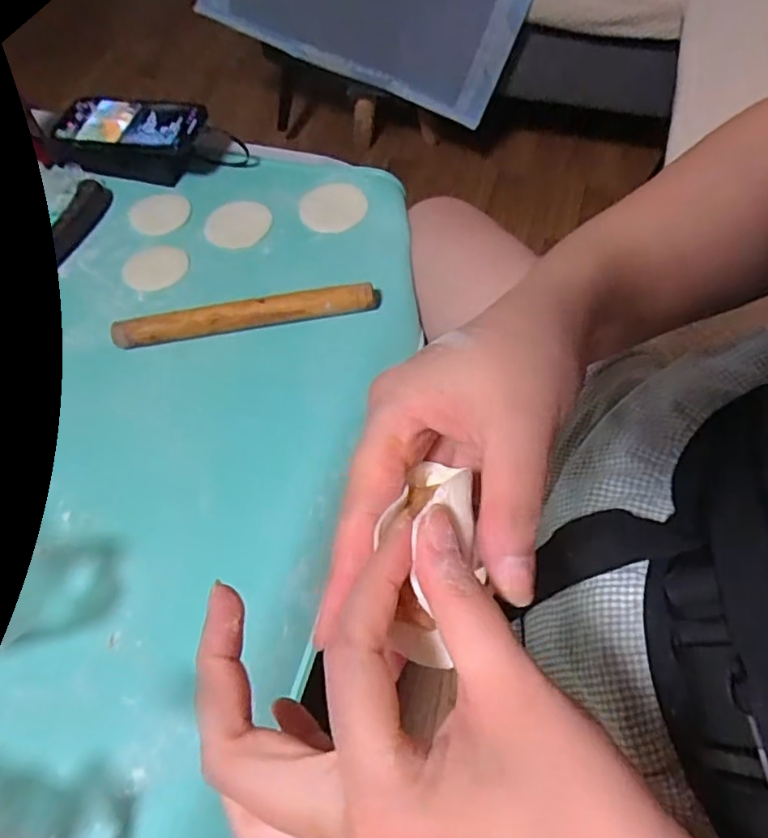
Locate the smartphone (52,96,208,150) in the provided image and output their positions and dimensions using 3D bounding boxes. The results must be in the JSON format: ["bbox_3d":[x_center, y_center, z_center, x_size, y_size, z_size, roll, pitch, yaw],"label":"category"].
[{"bbox_3d":[-0.281,-0.324,0.639,0.156,0.015,0.077,10,62,10],"label":"smartphone"}]

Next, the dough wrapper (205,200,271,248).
[{"bbox_3d":[-0.159,-0.213,0.633,0.070,0.004,0.072,-2,60,3],"label":"dough wrapper"}]

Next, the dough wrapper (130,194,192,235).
[{"bbox_3d":[-0.248,-0.229,0.649,0.066,0.006,0.066,0,59,0],"label":"dough wrapper"}]

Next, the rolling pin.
[{"bbox_3d":[-0.132,-0.098,0.550,0.242,0.024,0.024,-11,60,-2],"label":"rolling pin"}]

